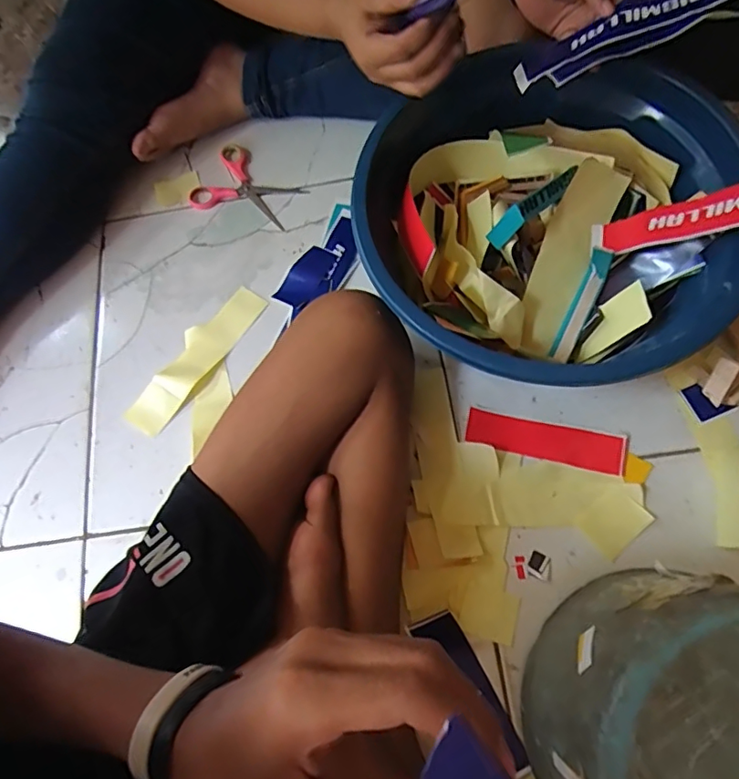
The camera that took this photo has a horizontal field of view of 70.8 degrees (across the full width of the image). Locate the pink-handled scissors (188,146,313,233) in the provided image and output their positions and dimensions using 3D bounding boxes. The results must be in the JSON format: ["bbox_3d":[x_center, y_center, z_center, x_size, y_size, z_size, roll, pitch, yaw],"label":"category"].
[{"bbox_3d":[-0.153,-0.254,0.671,0.135,0.014,0.100,28,76,14],"label":"pink-handled scissors"}]

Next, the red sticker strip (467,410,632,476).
[{"bbox_3d":[0.178,0.051,0.531,0.157,0.008,0.041,11,69,9],"label":"red sticker strip"}]

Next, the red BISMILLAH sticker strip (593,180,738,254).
[{"bbox_3d":[0.332,-0.155,0.484,0.216,0.096,0.044,0,71,6],"label":"red BISMILLAH sticker strip"}]

